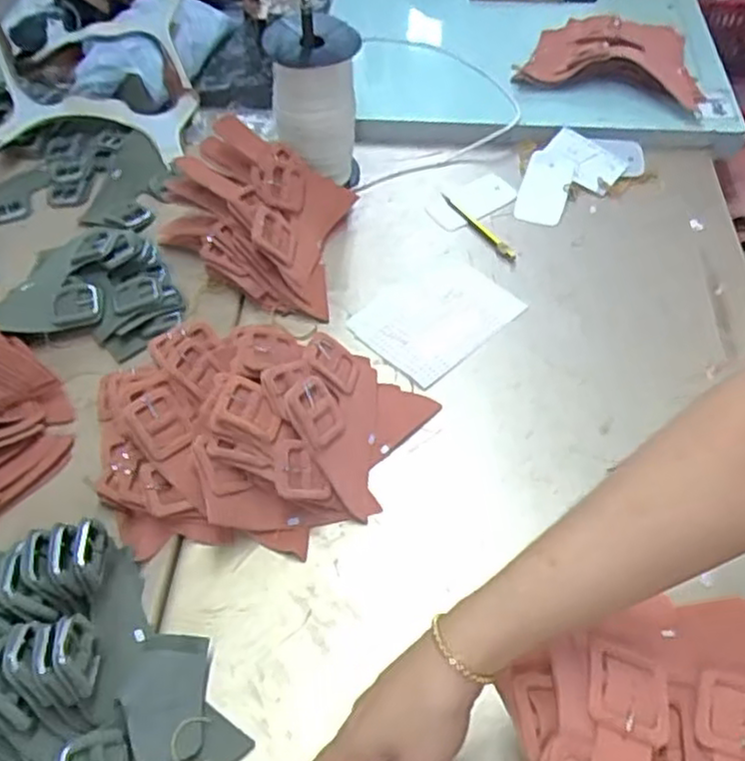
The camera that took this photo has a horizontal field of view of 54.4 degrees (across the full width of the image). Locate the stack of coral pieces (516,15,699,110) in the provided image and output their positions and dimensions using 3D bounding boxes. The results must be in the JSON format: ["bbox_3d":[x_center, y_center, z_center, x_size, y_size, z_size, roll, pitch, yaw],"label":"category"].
[{"bbox_3d":[0.311,-0.423,0.934,0.222,0.039,0.155,12,54,11],"label":"stack of coral pieces"}]

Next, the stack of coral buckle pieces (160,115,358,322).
[{"bbox_3d":[-0.128,-0.176,0.754,0.181,0.105,0.171,7,53,8],"label":"stack of coral buckle pieces"}]

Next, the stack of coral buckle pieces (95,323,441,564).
[{"bbox_3d":[-0.108,0.025,0.615,0.258,0.078,0.236,-29,57,-18],"label":"stack of coral buckle pieces"}]

